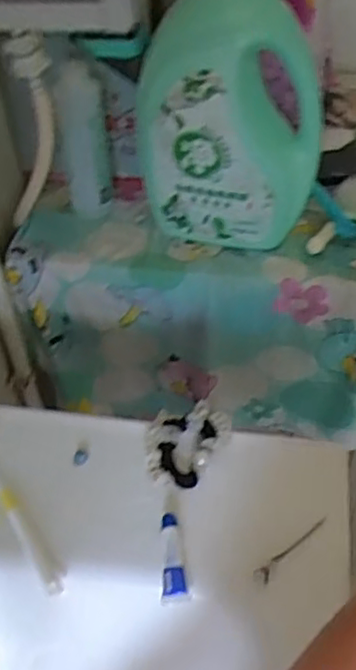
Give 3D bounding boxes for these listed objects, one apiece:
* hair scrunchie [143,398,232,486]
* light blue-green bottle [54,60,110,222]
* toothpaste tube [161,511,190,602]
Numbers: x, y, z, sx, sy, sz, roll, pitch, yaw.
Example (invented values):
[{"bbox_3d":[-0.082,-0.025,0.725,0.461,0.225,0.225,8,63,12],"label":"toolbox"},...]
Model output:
[{"bbox_3d":[0.011,0.104,0.629,0.081,0.026,0.074,-2,45,2],"label":"hair scrunchie"},{"bbox_3d":[-0.128,-0.257,0.909,0.065,0.212,0.063,-8,45,-3],"label":"light blue-green bottle"},{"bbox_3d":[-0.005,0.189,0.562,0.021,0.013,0.074,-6,45,-2],"label":"toothpaste tube"}]

